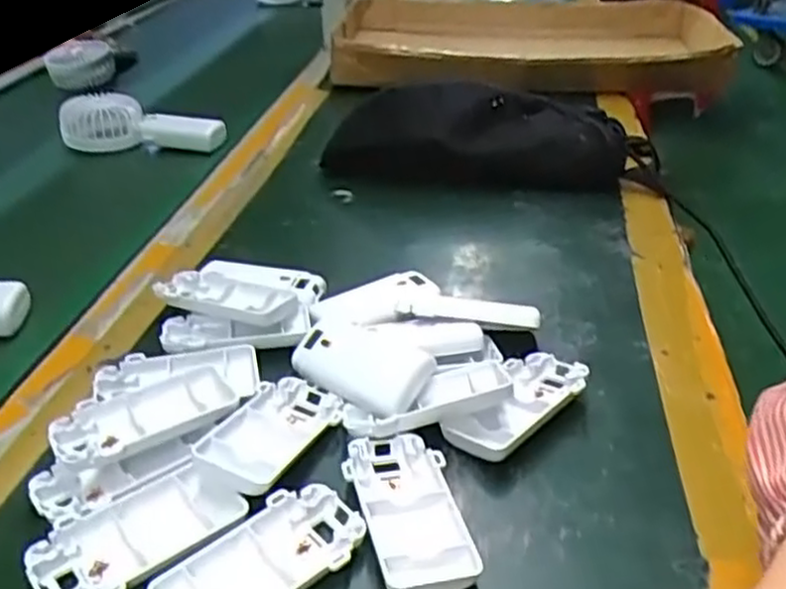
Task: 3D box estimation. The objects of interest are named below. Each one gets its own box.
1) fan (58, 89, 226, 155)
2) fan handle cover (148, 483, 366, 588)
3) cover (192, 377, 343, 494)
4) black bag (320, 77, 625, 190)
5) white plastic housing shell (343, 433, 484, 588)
[{"bbox_3d":[-0.280,-0.196,0.853,0.181,0.052,0.061,-2,32,-3],"label":"fan"},{"bbox_3d":[-0.057,0.123,0.341,0.095,0.016,0.048,-26,40,-34],"label":"fan handle cover"},{"bbox_3d":[-0.064,0.072,0.408,0.048,0.016,0.098,12,22,17],"label":"cover"},{"bbox_3d":[0.074,-0.155,0.707,0.274,0.078,0.096,4,33,11],"label":"black bag"},{"bbox_3d":[0.008,0.106,0.369,0.048,0.015,0.094,-7,33,-11],"label":"white plastic housing shell"}]

